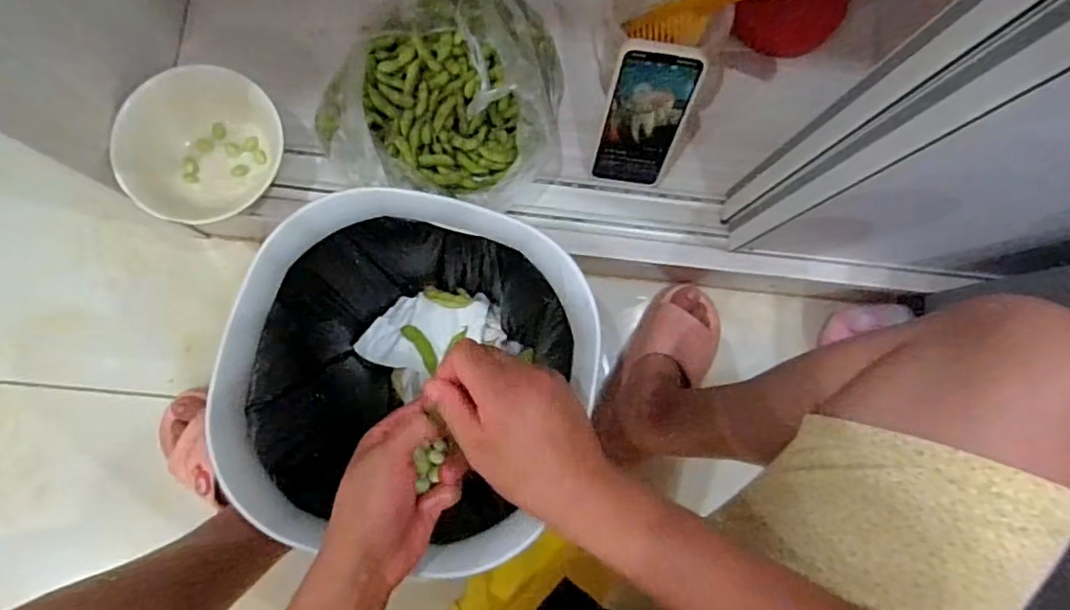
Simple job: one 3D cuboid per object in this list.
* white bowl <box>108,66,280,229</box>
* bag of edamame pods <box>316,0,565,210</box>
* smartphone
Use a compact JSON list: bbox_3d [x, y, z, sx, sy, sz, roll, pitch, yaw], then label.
[{"bbox_3d":[-0.326,-0.154,0.584,0.154,0.069,0.133,-34,86,-7],"label":"white bowl"},{"bbox_3d":[-0.091,-0.222,0.595,0.241,0.100,0.240,5,82,-3],"label":"bag of edamame pods"},{"bbox_3d":[0.107,-0.181,0.577,0.078,0.164,0.011,6,56,-3],"label":"smartphone"}]

